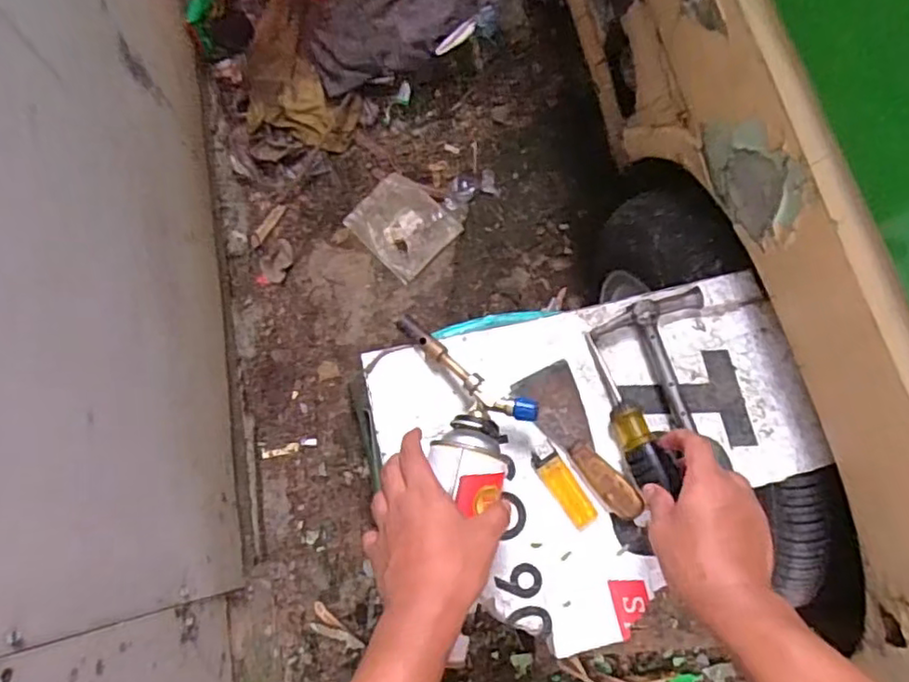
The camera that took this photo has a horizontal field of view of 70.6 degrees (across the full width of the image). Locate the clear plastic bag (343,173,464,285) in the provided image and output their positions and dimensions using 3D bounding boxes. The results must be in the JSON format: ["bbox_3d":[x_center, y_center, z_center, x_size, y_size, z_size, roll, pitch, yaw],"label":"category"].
[{"bbox_3d":[-0.087,-0.198,1.104,0.151,0.020,0.141,44,86,-3],"label":"clear plastic bag"}]

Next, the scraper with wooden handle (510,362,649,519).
[{"bbox_3d":[0.108,0.092,0.569,0.055,0.014,0.147,-24,76,-5],"label":"scraper with wooden handle"}]

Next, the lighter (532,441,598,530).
[{"bbox_3d":[0.096,0.126,0.564,0.024,0.014,0.079,-34,77,-7],"label":"lighter"}]

